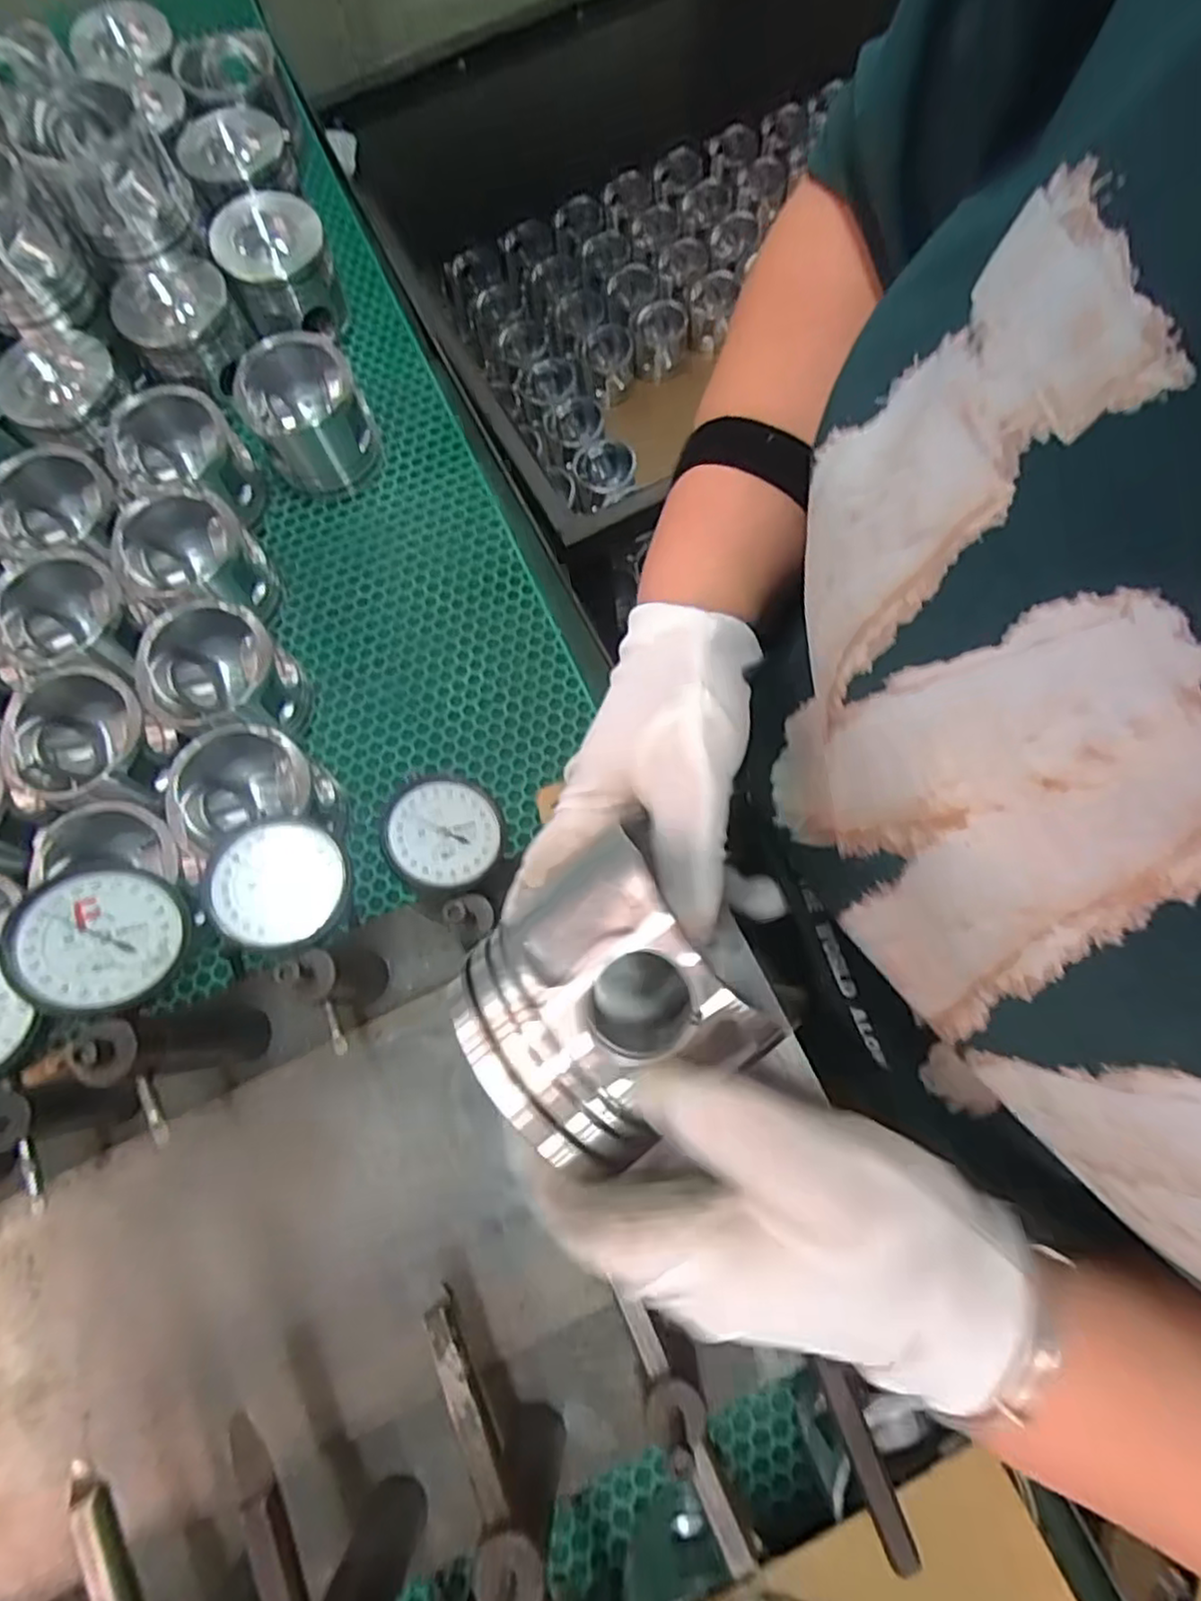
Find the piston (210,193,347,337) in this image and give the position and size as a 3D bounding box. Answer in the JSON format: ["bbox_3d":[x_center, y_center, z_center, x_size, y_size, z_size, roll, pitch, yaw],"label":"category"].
[{"bbox_3d":[-0.262,-0.434,0.585,0.084,0.091,0.085,-17,73,-4],"label":"piston"}]

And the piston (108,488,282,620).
[{"bbox_3d":[-0.282,-0.164,0.498,0.083,0.078,0.086,0,73,1],"label":"piston"}]

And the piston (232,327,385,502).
[{"bbox_3d":[-0.221,-0.288,0.536,0.082,0.080,0.082,0,73,1],"label":"piston"}]

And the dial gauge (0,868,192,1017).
[{"bbox_3d":[-0.184,0.055,0.260,0.052,0.027,0.052,14,56,-22],"label":"dial gauge"}]

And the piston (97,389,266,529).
[{"bbox_3d":[-0.306,-0.246,0.525,0.084,0.077,0.087,0,73,1],"label":"piston"}]

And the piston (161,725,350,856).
[{"bbox_3d":[-0.212,0.001,0.444,0.082,0.081,0.081,-21,73,-5],"label":"piston"}]

